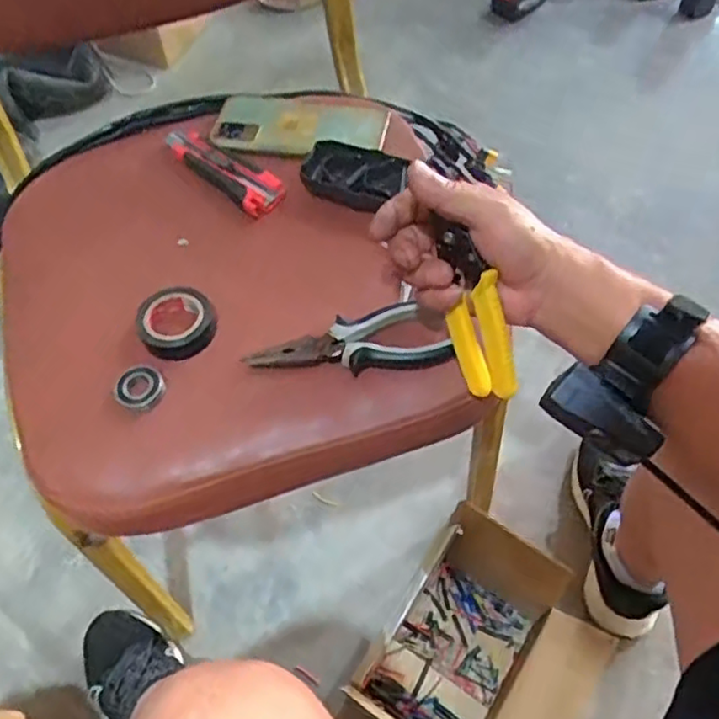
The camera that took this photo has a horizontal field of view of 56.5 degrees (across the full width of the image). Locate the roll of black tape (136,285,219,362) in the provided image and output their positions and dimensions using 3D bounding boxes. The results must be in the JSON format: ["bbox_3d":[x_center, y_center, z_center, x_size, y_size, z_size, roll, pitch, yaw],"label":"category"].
[{"bbox_3d":[-0.138,-0.031,0.502,0.055,0.021,0.062,-23,61,-12],"label":"roll of black tape"}]

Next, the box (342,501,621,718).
[{"bbox_3d":[0.134,0.327,0.727,0.206,0.156,0.226,28,64,17],"label":"box"}]

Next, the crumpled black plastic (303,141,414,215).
[{"bbox_3d":[-0.005,-0.159,0.575,0.091,0.017,0.057,21,62,14],"label":"crumpled black plastic"}]

